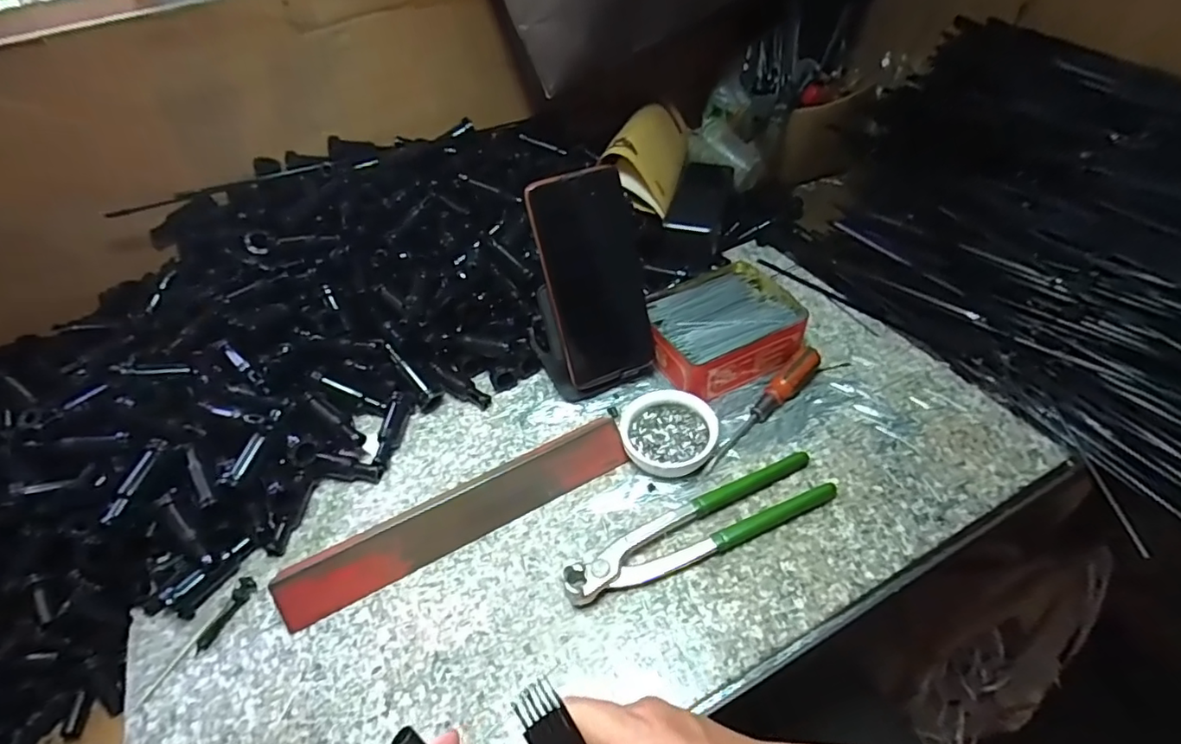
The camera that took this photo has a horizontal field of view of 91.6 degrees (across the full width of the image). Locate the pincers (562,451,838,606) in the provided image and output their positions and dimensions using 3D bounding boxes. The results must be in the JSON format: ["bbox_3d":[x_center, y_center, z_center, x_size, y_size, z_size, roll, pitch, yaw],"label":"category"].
[{"bbox_3d":[0.077,0.106,0.393,0.198,0.016,0.041,-22,47,-14],"label":"pincers"}]

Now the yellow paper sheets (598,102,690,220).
[{"bbox_3d":[0.071,-0.252,0.650,0.069,0.073,0.216,7,47,14],"label":"yellow paper sheets"}]

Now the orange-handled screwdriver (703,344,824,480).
[{"bbox_3d":[0.135,0.027,0.455,0.143,0.022,0.019,-36,52,-25],"label":"orange-handled screwdriver"}]

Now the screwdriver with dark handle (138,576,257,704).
[{"bbox_3d":[-0.254,0.172,0.373,0.013,0.007,0.083,18,51,24],"label":"screwdriver with dark handle"}]

